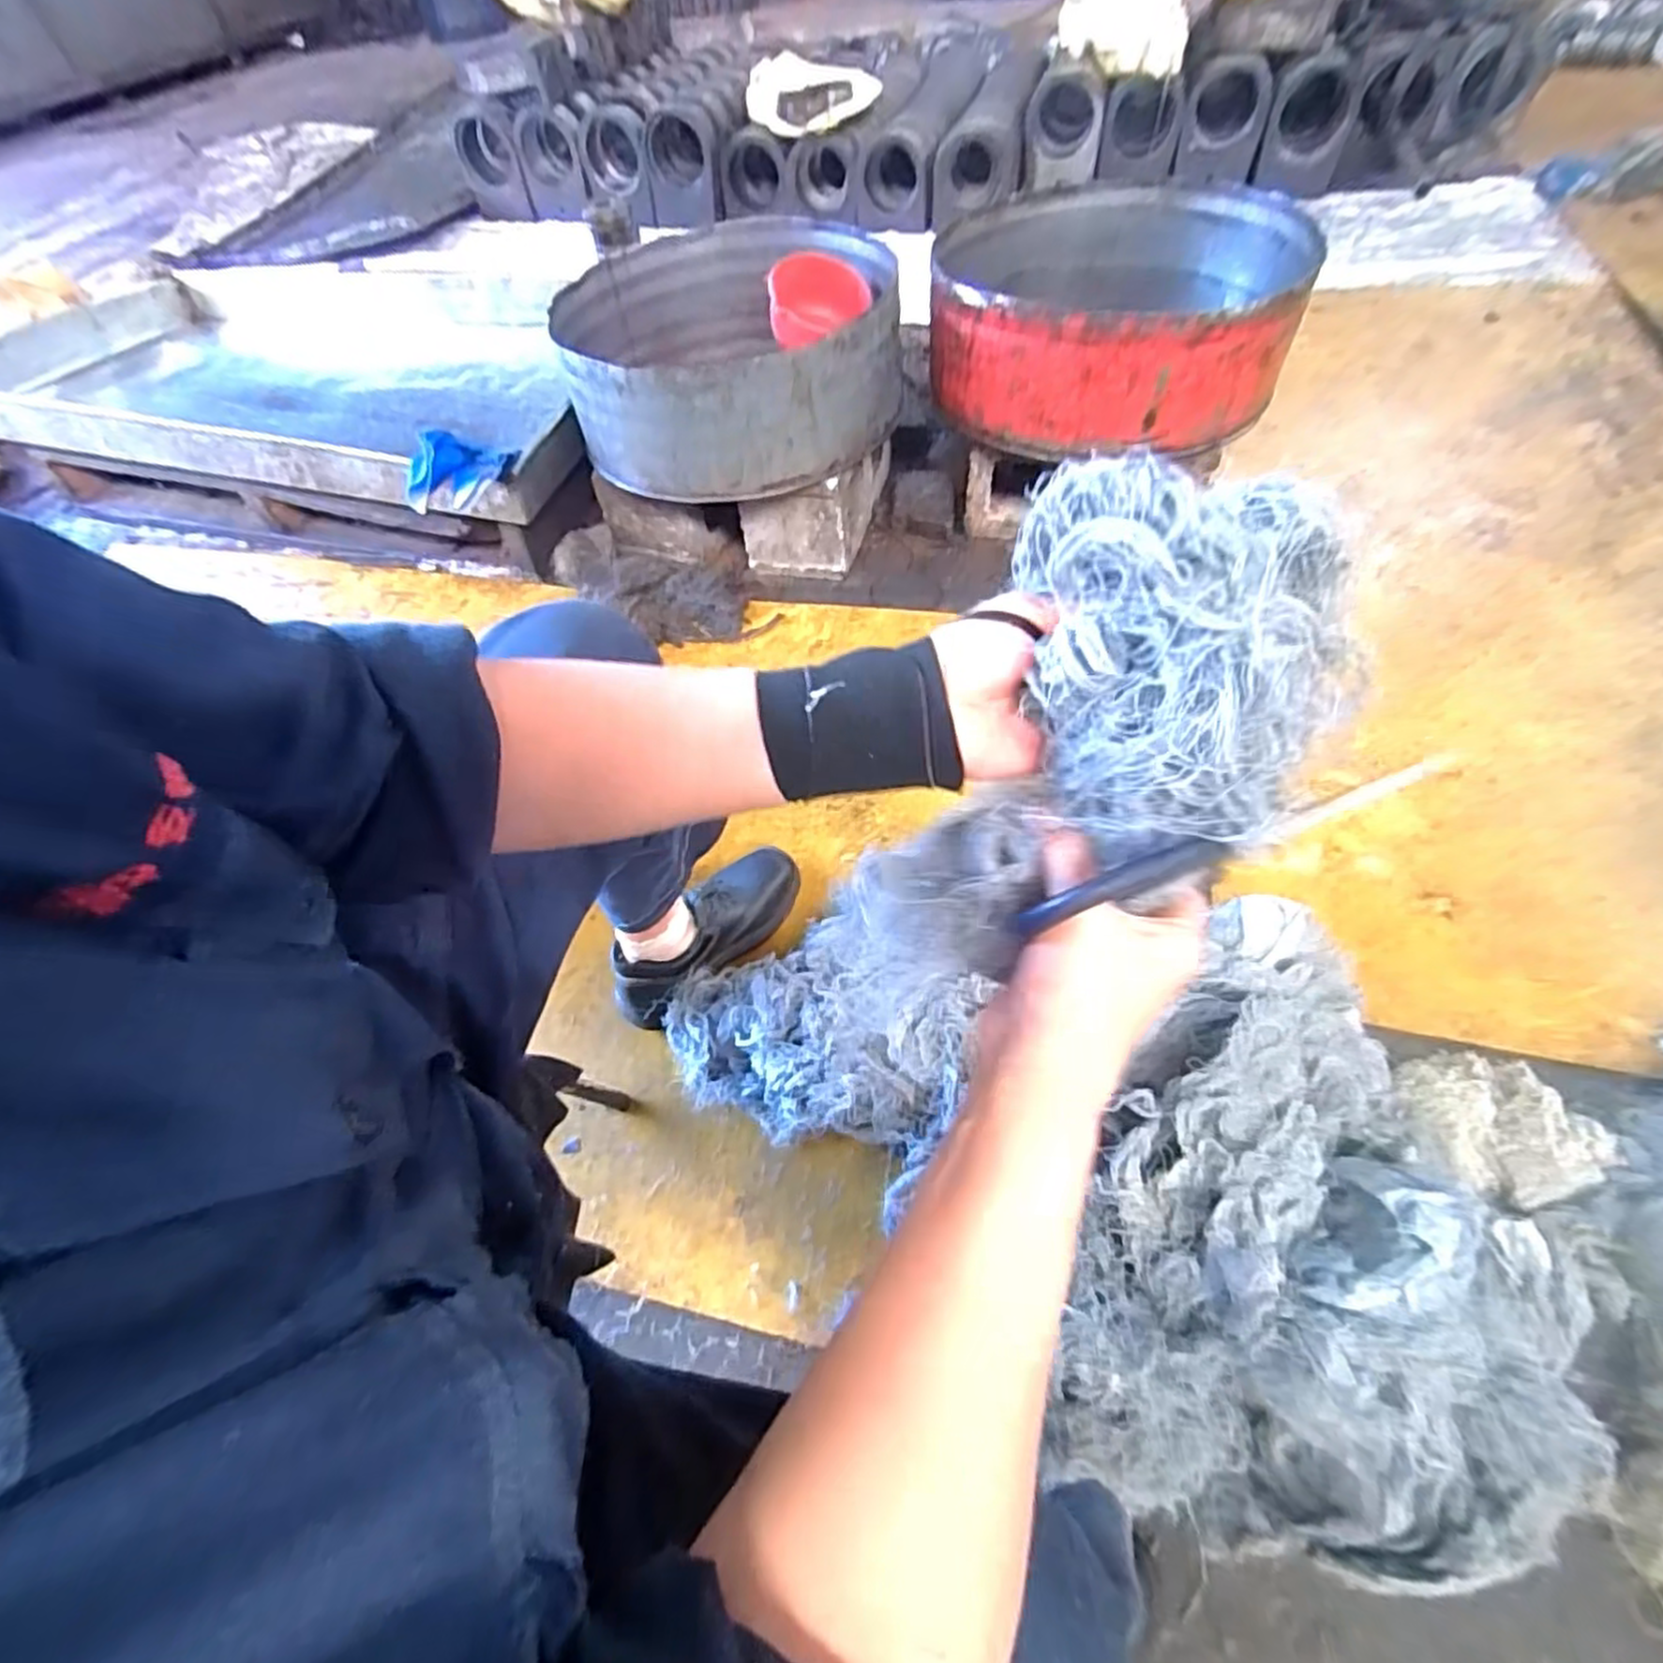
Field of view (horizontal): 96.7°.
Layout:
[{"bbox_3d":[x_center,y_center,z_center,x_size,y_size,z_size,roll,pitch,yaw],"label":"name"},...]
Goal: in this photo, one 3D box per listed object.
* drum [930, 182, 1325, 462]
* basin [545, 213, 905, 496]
[{"bbox_3d":[0.420,-0.802,1.141,0.540,0.175,0.506,14,57,14],"label":"drum"},{"bbox_3d":[-0.163,-0.778,1.199,0.509,0.188,0.550,-2,55,3],"label":"basin"}]

